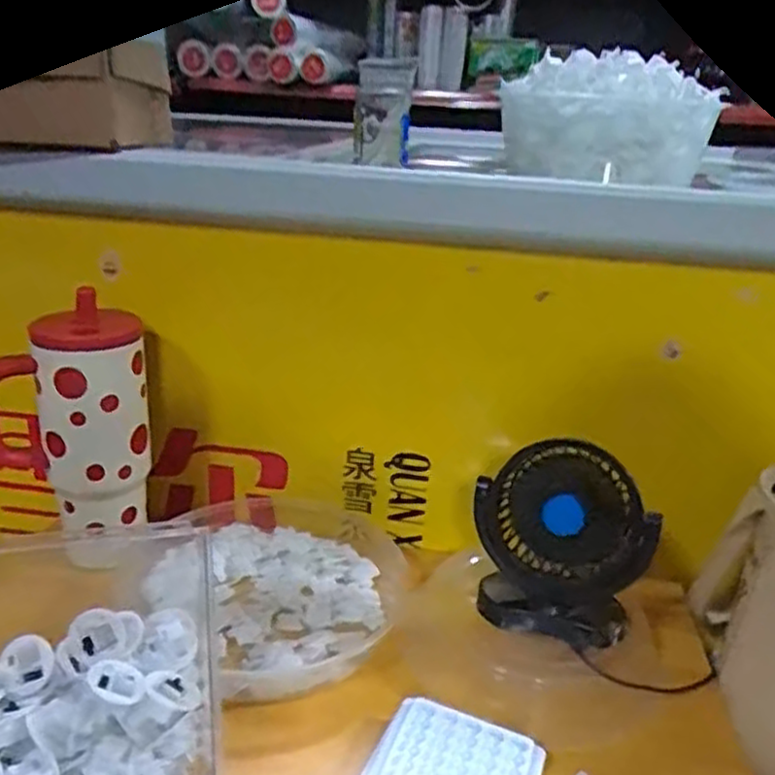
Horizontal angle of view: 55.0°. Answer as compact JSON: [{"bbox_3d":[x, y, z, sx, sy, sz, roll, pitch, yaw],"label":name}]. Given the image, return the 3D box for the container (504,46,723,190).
[{"bbox_3d":[0.222,-0.271,0.757,0.206,0.117,0.101,6,22,6],"label":"container"}]

